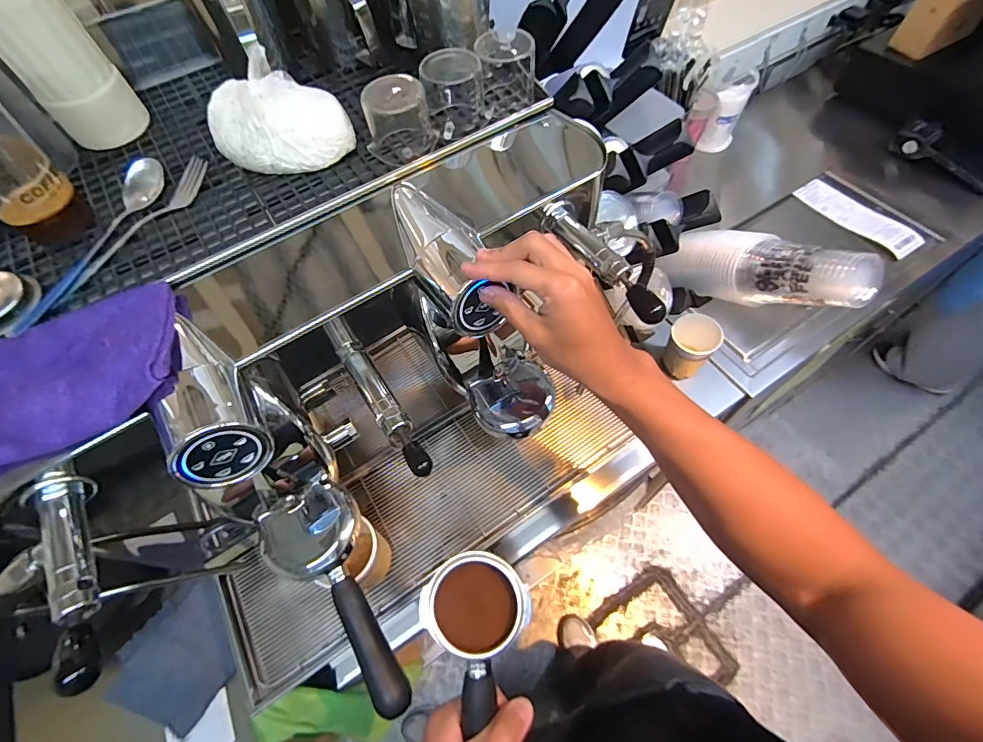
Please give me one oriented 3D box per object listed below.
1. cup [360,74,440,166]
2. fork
[{"bbox_3d":[-0.090,-0.256,0.440,0.069,0.058,0.079,-2,61,3],"label":"cup"},{"bbox_3d":[-0.339,-0.120,0.404,0.036,0.015,0.223,20,64,15],"label":"fork"}]

